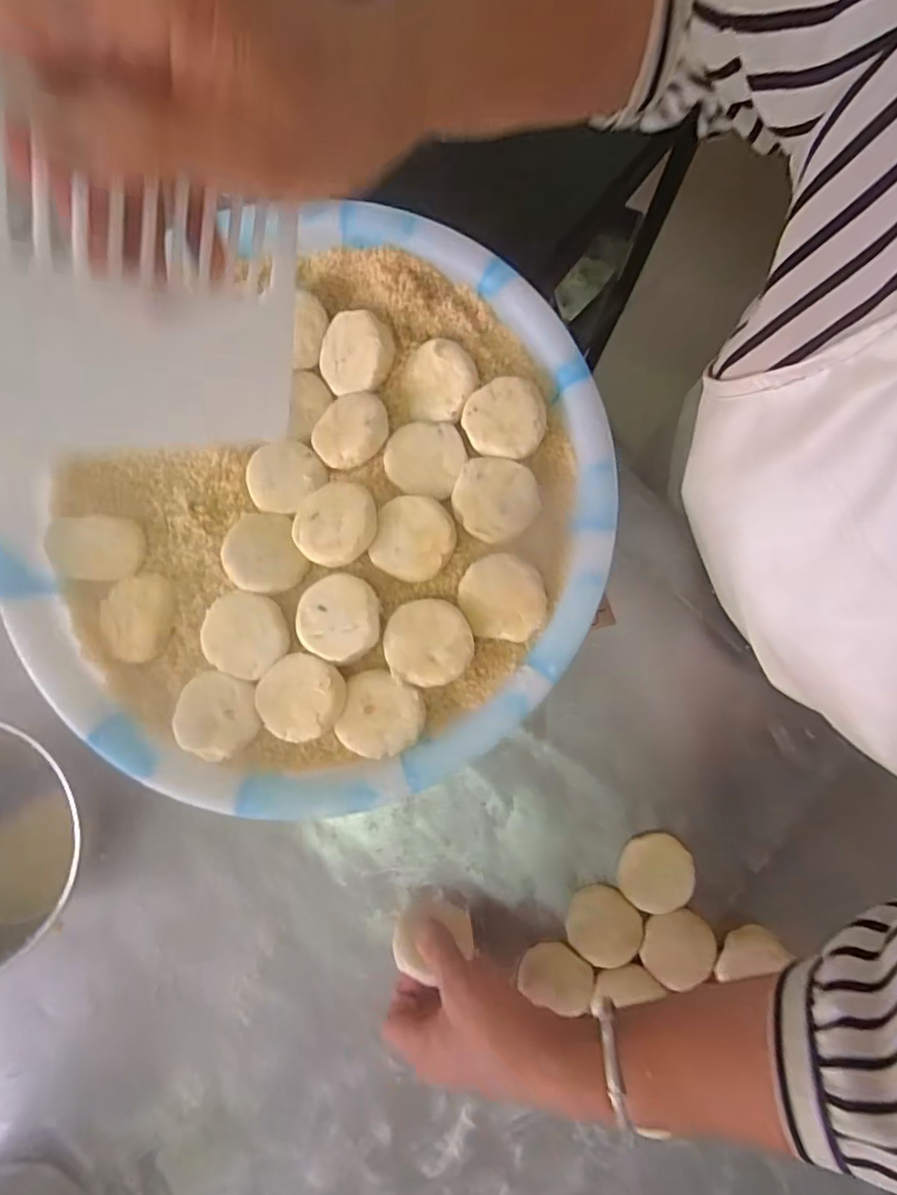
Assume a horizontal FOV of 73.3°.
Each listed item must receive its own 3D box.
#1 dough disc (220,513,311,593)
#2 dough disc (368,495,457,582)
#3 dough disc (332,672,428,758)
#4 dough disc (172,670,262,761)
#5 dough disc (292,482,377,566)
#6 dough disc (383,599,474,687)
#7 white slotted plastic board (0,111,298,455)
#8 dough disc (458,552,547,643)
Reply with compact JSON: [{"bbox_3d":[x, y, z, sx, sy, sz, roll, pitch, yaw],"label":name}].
[{"bbox_3d":[-0.129,-0.031,0.419,0.051,0.010,0.058,-25,83,-1],"label":"dough disc"},{"bbox_3d":[-0.024,-0.040,0.411,0.054,0.018,0.053,0,83,1],"label":"dough disc"},{"bbox_3d":[-0.043,0.078,0.395,0.053,0.012,0.054,0,83,1],"label":"dough disc"},{"bbox_3d":[-0.151,0.076,0.394,0.053,0.009,0.052,0,83,1],"label":"dough disc"},{"bbox_3d":[-0.078,-0.051,0.414,0.056,0.012,0.055,-2,83,1],"label":"dough disc"},{"bbox_3d":[-0.013,0.029,0.395,0.056,0.011,0.055,-3,83,1],"label":"dough disc"},{"bbox_3d":[-0.120,-0.105,0.226,0.007,0.163,0.108,38,121,23],"label":"white slotted plastic board"},{"bbox_3d":[0.036,0.000,0.397,0.053,0.013,0.057,0,83,1],"label":"dough disc"}]

